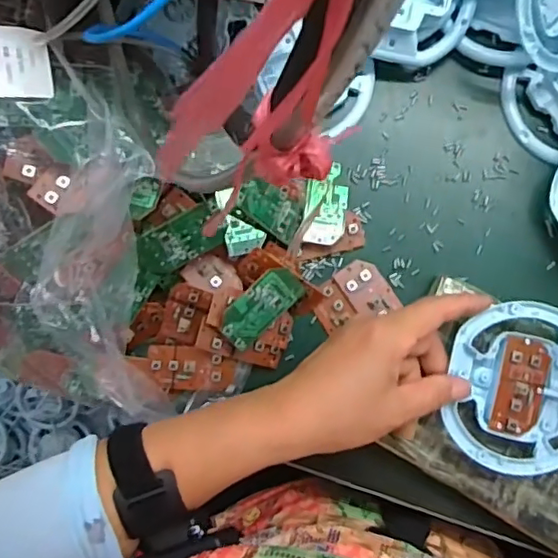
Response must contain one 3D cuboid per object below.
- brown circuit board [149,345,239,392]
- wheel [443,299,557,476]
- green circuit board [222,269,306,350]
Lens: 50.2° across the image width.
[{"bbox_3d":[-0.059,0.062,0.408,0.058,0.010,0.031,1,90,4],"label":"brown circuit board"},{"bbox_3d":[0.157,0.069,0.377,0.095,0.014,0.105,8,91,4],"label":"wheel"},{"bbox_3d":[-0.011,0.018,0.394,0.060,0.004,0.029,-44,111,-9],"label":"green circuit board"}]

